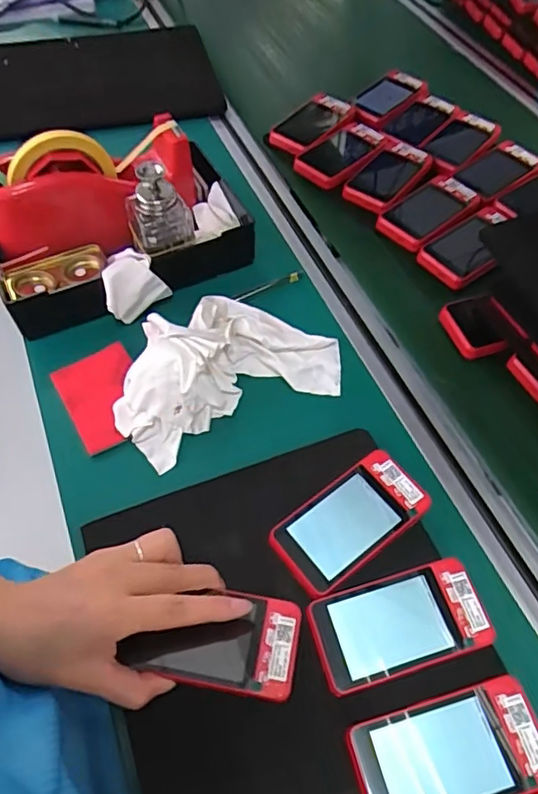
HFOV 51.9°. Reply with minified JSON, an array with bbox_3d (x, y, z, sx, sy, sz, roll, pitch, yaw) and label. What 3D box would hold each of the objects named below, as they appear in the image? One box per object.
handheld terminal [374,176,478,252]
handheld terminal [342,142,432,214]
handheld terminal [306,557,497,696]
[{"bbox_3d":[0.184,-0.214,0.634,0.120,0.016,0.067,-39,66,-24],"label":"handheld terminal"},{"bbox_3d":[0.148,-0.271,0.676,0.063,0.015,0.137,34,62,18],"label":"handheld terminal"},{"bbox_3d":[0.090,0.159,0.387,0.118,0.021,0.061,-15,59,-7],"label":"handheld terminal"}]

